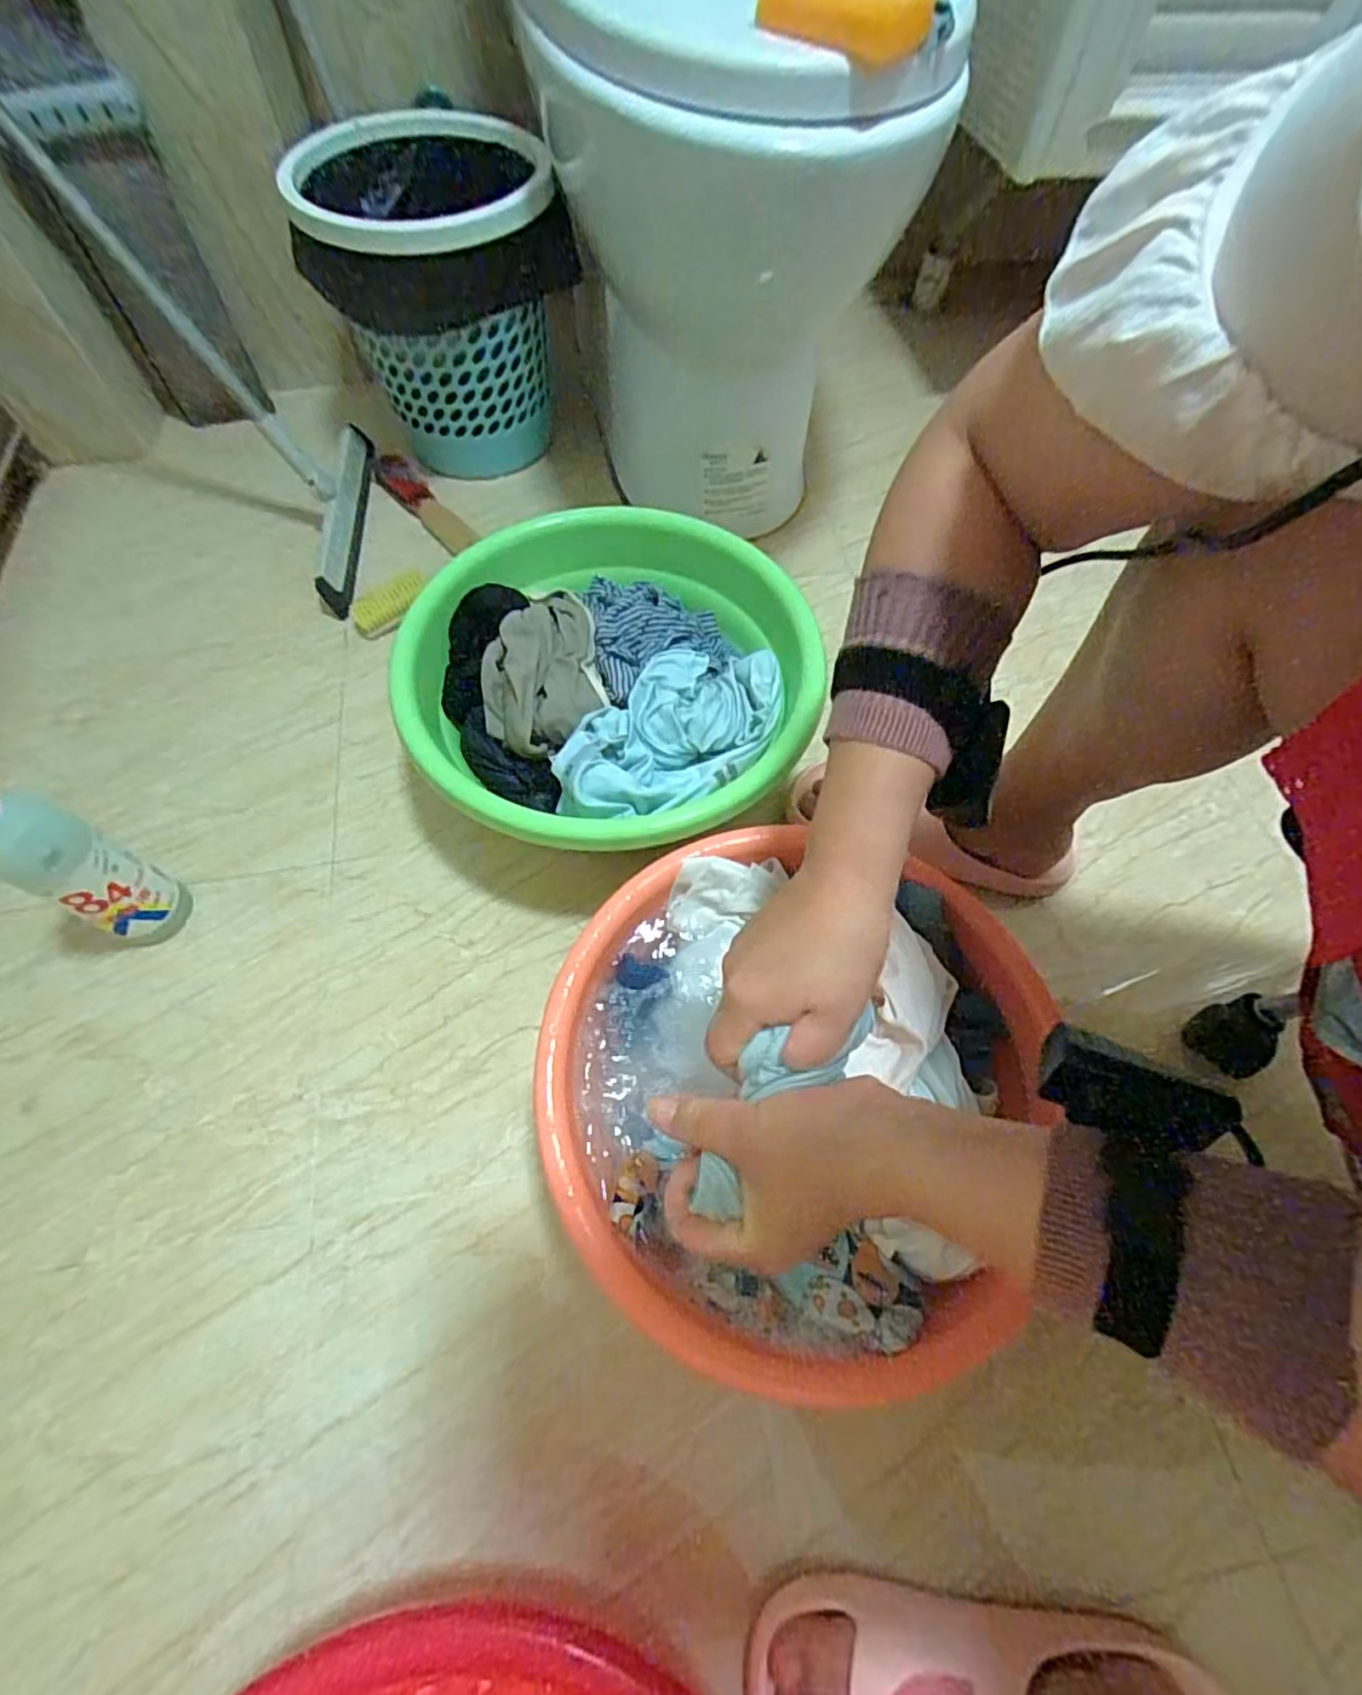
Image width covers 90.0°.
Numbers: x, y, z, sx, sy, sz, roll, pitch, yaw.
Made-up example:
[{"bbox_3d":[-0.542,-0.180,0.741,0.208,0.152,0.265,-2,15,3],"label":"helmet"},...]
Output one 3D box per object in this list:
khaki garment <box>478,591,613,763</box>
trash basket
[{"bbox_3d":[-0.129,-0.167,0.617,0.108,0.052,0.171,-11,62,-7],"label":"khaki garment"},{"bbox_3d":[-0.268,-0.615,0.794,0.254,0.266,0.248,-9,62,-7],"label":"trash basket"}]

